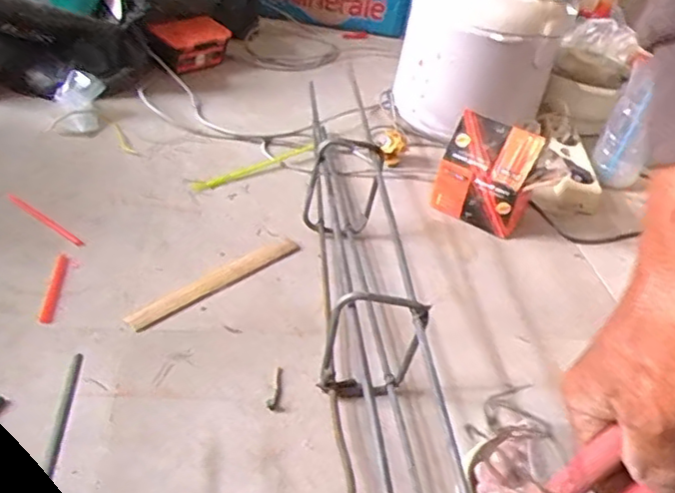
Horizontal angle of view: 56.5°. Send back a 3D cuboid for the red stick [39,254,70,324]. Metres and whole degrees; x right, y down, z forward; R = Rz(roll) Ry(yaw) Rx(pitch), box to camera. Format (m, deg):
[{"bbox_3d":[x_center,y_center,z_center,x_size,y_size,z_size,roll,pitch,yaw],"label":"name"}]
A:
[{"bbox_3d":[-0.312,0.046,0.691,0.014,0.007,0.111,-1,38,-9],"label":"red stick"}]

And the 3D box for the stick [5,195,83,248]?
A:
[{"bbox_3d":[-0.370,-0.036,0.792,0.147,0.014,0.014,26,41,23],"label":"stick"}]

